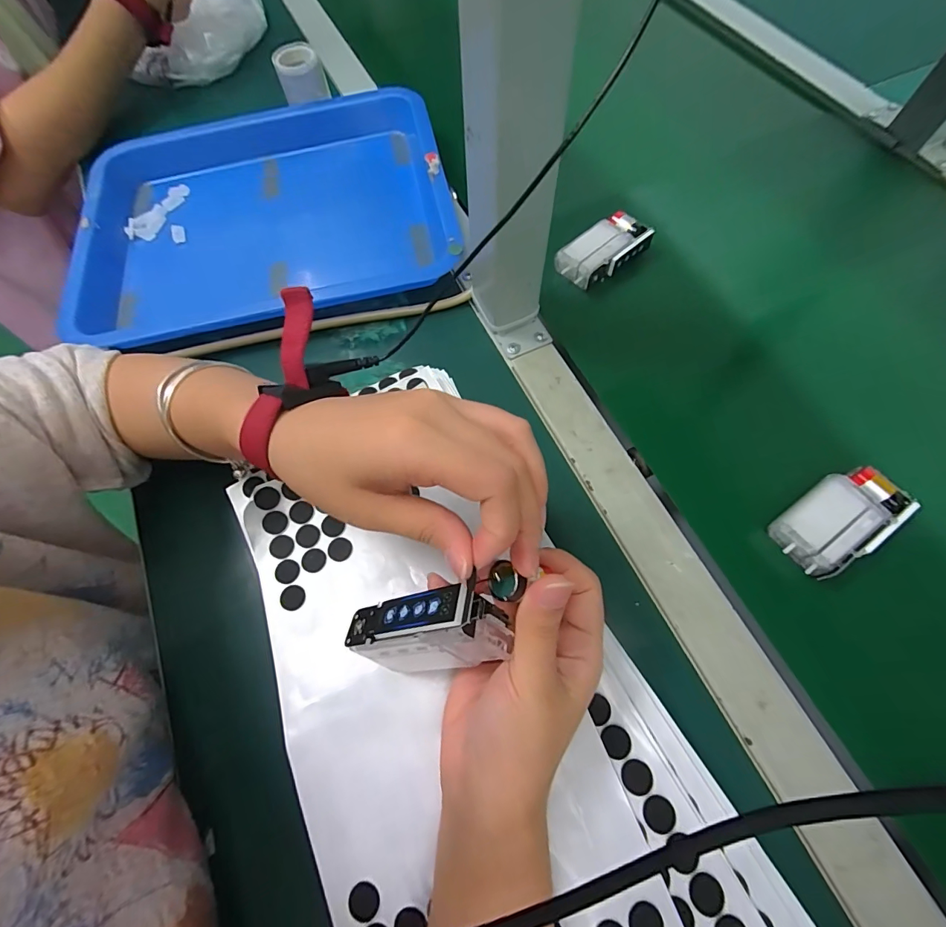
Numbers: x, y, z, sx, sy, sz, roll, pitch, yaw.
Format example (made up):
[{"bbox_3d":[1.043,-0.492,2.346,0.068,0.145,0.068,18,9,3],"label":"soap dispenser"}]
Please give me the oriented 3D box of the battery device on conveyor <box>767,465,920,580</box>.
[{"bbox_3d":[0.230,0.034,0.270,0.075,0.023,0.044,-30,66,-9],"label":"battery device on conveyor"}]

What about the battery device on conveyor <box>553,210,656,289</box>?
[{"bbox_3d":[0.111,-0.180,0.366,0.077,0.028,0.038,-35,67,-11],"label":"battery device on conveyor"}]

